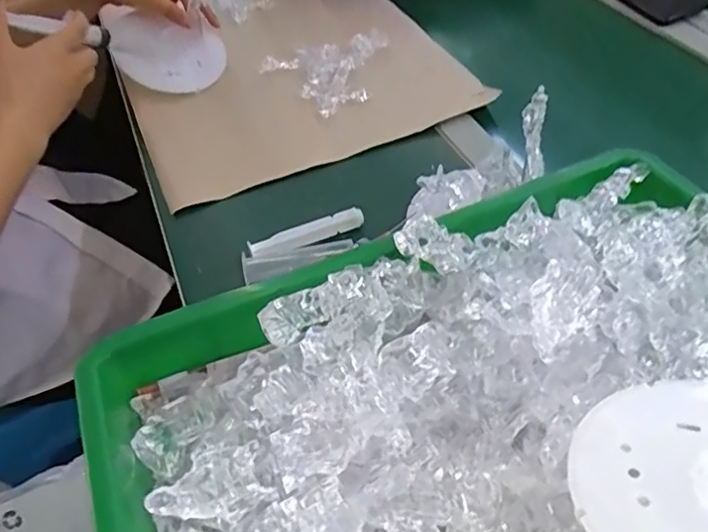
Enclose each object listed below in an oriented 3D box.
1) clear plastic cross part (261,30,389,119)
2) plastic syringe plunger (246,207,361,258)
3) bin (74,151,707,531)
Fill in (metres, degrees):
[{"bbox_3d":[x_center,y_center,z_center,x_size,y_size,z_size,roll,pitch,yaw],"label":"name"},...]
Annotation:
[{"bbox_3d":[-0.010,-0.227,0.675,0.156,0.017,0.119,-24,51,-17],"label":"clear plastic cross part"},{"bbox_3d":[-0.041,-0.028,0.518,0.104,0.018,0.014,-20,50,-14],"label":"plastic syringe plunger"},{"bbox_3d":[0.073,0.086,0.322,0.405,0.079,0.272,-20,50,-14],"label":"bin"}]

